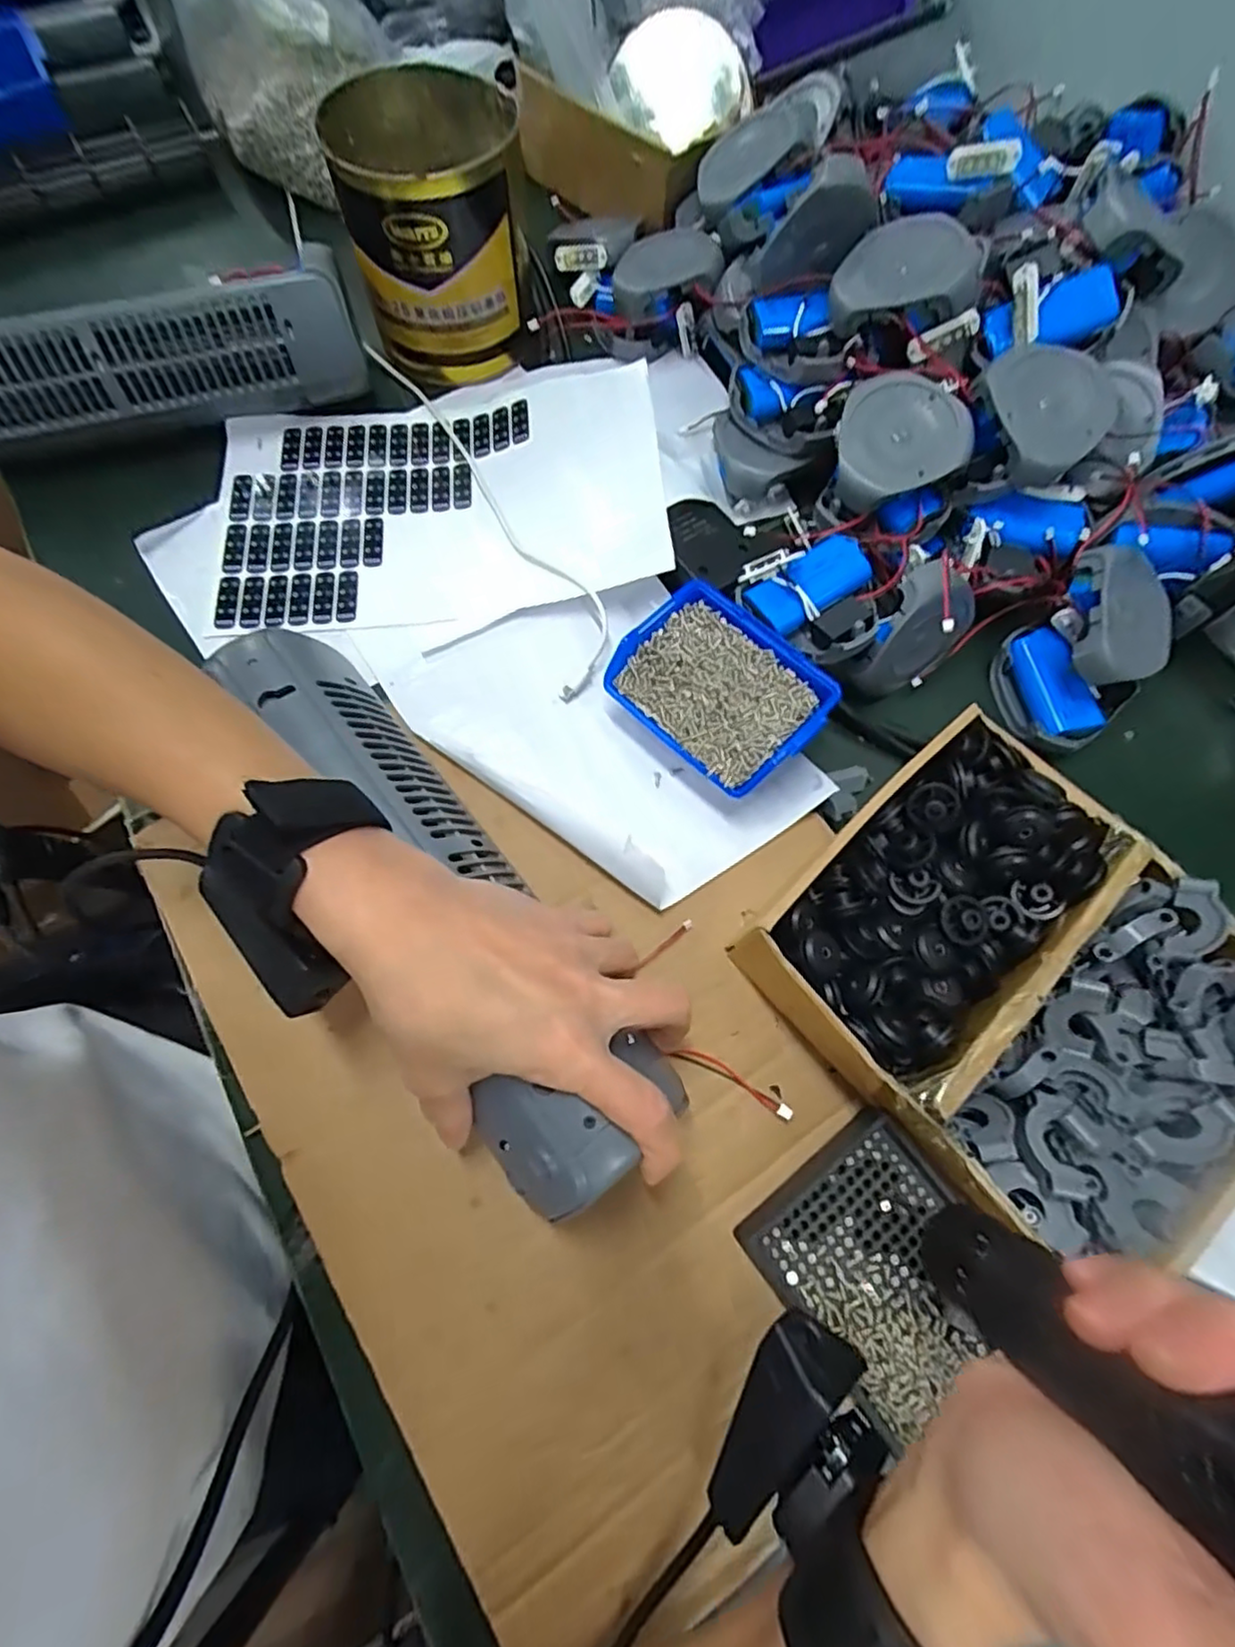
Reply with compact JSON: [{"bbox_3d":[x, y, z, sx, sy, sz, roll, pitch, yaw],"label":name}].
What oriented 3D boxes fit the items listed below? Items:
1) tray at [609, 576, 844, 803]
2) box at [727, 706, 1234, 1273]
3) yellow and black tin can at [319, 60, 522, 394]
[{"bbox_3d":[0.057,-0.072,0.379,0.110,0.039,0.086,43,75,12],"label":"tray"},{"bbox_3d":[0.183,0.073,0.313,0.172,0.058,0.206,-40,77,-14],"label":"box"},{"bbox_3d":[-0.122,-0.397,0.454,0.110,0.120,0.118,-4,71,-3],"label":"yellow and black tin can"}]

